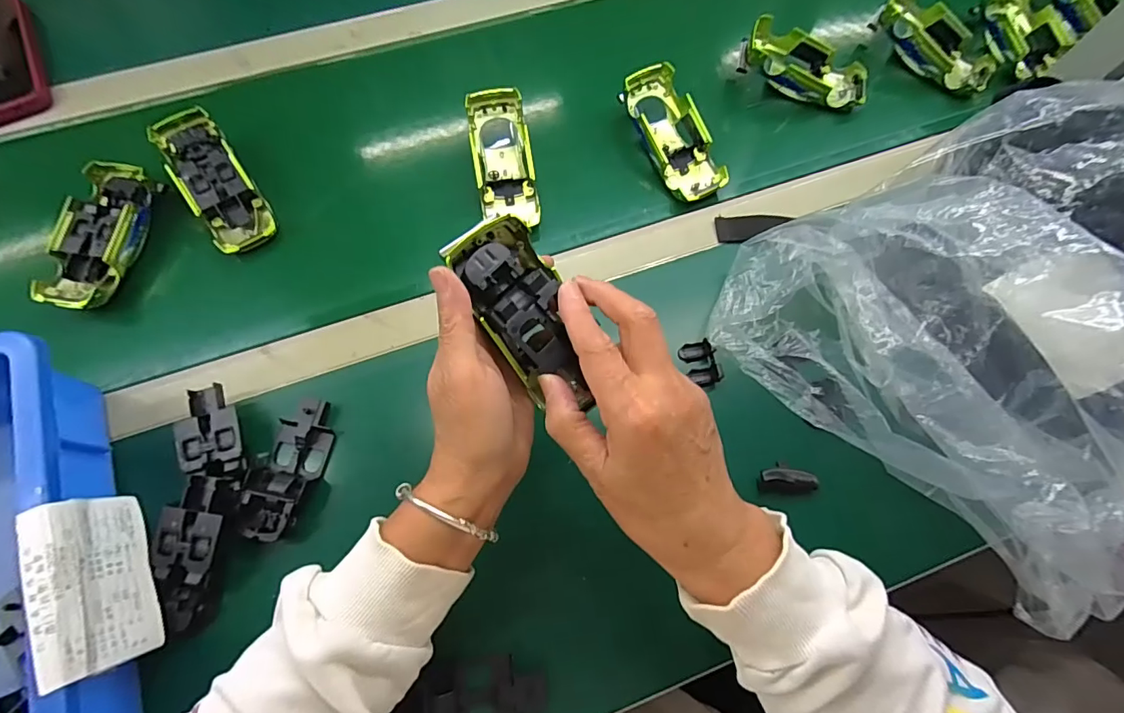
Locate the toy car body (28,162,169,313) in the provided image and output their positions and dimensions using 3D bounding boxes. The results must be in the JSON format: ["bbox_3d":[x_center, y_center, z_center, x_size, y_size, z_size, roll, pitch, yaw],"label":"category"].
[{"bbox_3d":[-0.396,-0.103,0.422,0.056,0.040,0.135,13,71,3],"label":"toy car body"}]

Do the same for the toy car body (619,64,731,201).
[{"bbox_3d":[0.106,-0.212,0.468,0.057,0.031,0.135,-25,87,-10],"label":"toy car body"}]

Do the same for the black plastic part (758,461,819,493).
[{"bbox_3d":[0.170,0.091,0.365,0.040,0.012,0.023,-4,71,-3],"label":"black plastic part"}]

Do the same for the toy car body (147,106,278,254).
[{"bbox_3d":[-0.312,-0.159,0.434,0.052,0.021,0.138,-32,90,-12],"label":"toy car body"}]

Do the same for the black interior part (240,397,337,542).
[{"bbox_3d":[-0.207,0.082,0.362,0.049,0.022,0.101,11,71,2],"label":"black interior part"}]

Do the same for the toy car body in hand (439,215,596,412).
[{"bbox_3d":[-0.021,-0.023,0.283,0.048,0.035,0.113,-26,85,-10],"label":"toy car body in hand"}]

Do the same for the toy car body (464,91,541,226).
[{"bbox_3d":[-0.055,-0.182,0.454,0.053,0.032,0.132,-12,85,-6],"label":"toy car body"}]

